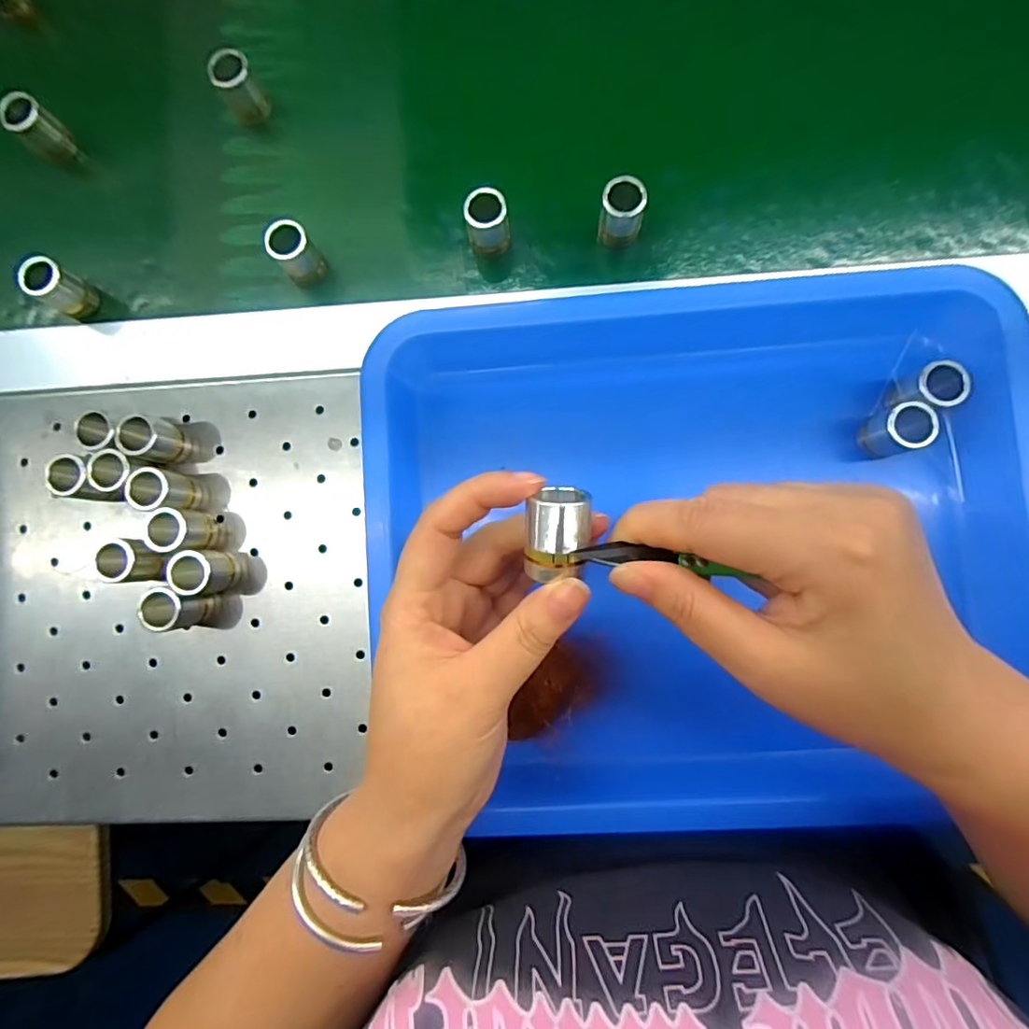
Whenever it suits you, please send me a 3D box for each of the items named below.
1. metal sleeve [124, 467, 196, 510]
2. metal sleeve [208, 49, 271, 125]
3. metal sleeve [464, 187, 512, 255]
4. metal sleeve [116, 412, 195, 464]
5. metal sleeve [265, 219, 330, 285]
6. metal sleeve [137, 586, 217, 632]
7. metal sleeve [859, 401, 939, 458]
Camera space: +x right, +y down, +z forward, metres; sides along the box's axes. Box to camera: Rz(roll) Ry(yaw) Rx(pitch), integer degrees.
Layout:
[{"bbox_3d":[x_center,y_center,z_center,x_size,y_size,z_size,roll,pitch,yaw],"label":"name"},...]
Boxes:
[{"bbox_3d":[-0.187,-0.012,0.300,0.022,0.032,0.021,4,85,4],"label":"metal sleeve"},{"bbox_3d":[-0.161,-0.250,0.326,0.022,0.035,0.017,-31,84,0],"label":"metal sleeve"},{"bbox_3d":[-0.015,-0.161,0.307,0.023,0.036,0.017,-15,84,2],"label":"metal sleeve"},{"bbox_3d":[-0.195,-0.042,0.303,0.021,0.031,0.024,19,86,5],"label":"metal sleeve"},{"bbox_3d":[-0.123,-0.147,0.312,0.021,0.032,0.021,0,85,4],"label":"metal sleeve"},{"bbox_3d":[-0.178,0.050,0.295,0.025,0.033,0.022,-6,84,3],"label":"metal sleeve"},{"bbox_3d":[0.189,-0.041,0.278,0.023,0.034,0.022,0,85,4],"label":"metal sleeve"}]

